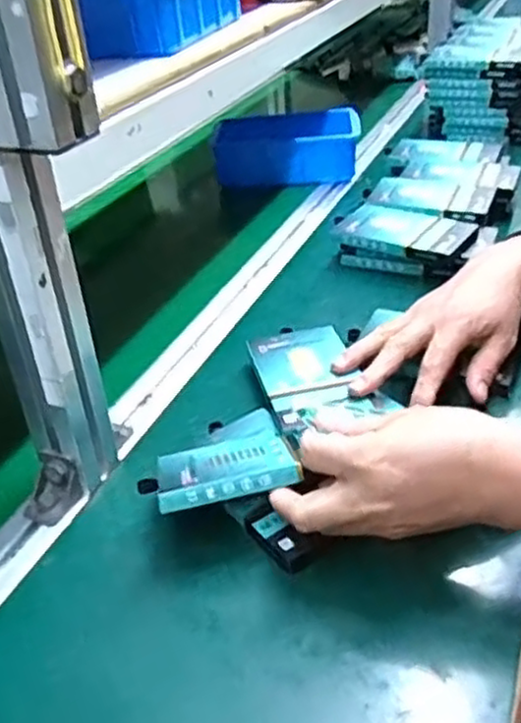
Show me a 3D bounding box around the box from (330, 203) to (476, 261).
[{"bbox_3d":[0.146,-0.142,0.792,0.134,0.026,0.097,15,39,27],"label":"box"}]

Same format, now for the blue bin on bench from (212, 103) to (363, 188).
[{"bbox_3d":[0.039,-0.316,1.067,0.208,0.065,0.136,-2,34,5],"label":"blue bin on bench"}]

